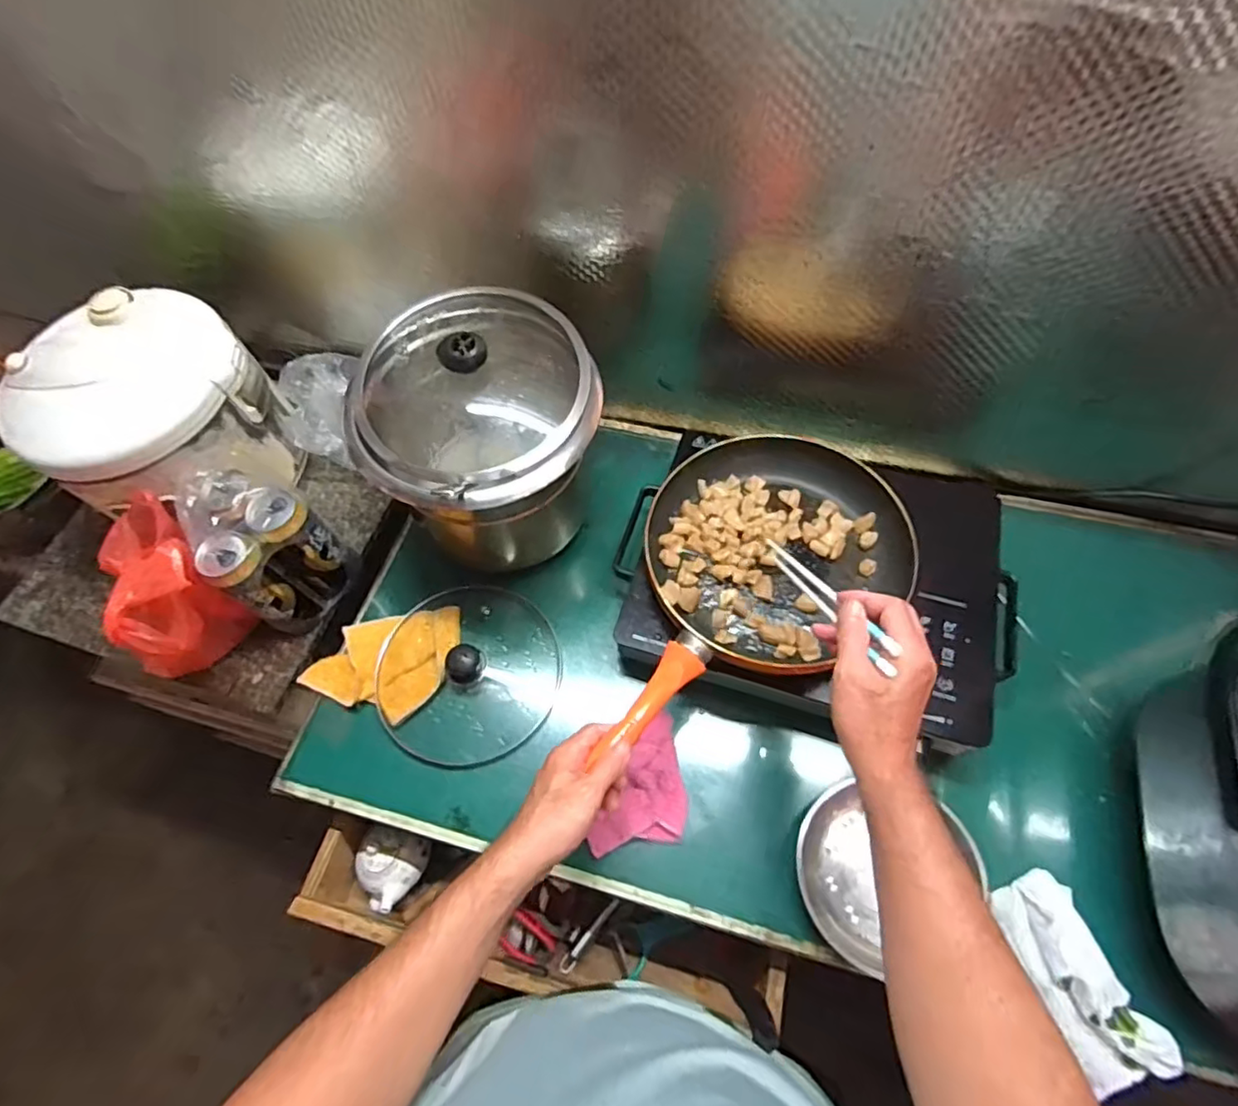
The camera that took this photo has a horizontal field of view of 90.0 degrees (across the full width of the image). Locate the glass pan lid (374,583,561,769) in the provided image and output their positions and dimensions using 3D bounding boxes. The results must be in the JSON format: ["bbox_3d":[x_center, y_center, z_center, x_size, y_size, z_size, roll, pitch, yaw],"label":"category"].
[{"bbox_3d":[-0.177,0.127,0.709,0.199,0.040,0.211,-1,62,2],"label":"glass pan lid"}]

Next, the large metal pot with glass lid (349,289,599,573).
[{"bbox_3d":[-0.151,-0.117,0.712,0.248,0.259,0.223,30,67,17],"label":"large metal pot with glass lid"}]

